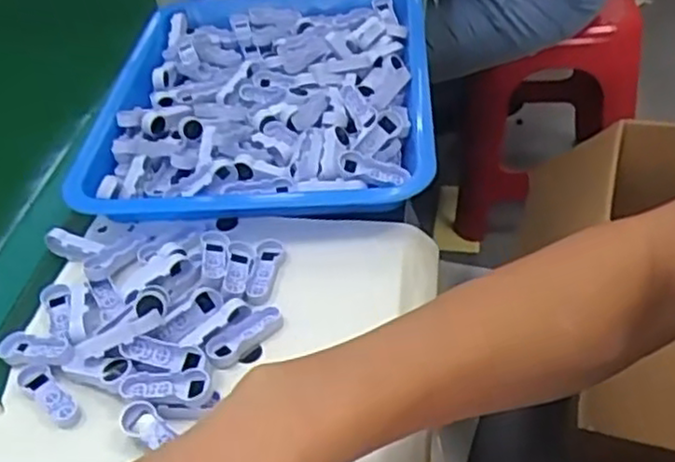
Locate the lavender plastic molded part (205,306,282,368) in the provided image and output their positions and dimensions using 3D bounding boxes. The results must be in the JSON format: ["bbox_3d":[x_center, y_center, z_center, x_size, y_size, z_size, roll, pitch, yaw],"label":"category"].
[{"bbox_3d":[-0.055,0.063,0.429,0.050,0.012,0.020,-35,48,-27],"label":"lavender plastic molded part"}]

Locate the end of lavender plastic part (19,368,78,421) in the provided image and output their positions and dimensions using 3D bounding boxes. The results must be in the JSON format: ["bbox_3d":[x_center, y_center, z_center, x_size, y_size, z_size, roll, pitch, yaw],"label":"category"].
[{"bbox_3d":[-0.165,0.093,0.412,0.051,0.009,0.015,29,53,35],"label":"end of lavender plastic part"}]

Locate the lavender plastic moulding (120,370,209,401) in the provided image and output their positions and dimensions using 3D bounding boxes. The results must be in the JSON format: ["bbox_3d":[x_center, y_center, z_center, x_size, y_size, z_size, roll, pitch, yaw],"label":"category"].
[{"bbox_3d":[-0.095,0.084,0.389,0.050,0.007,0.016,-4,41,5],"label":"lavender plastic moulding"}]

